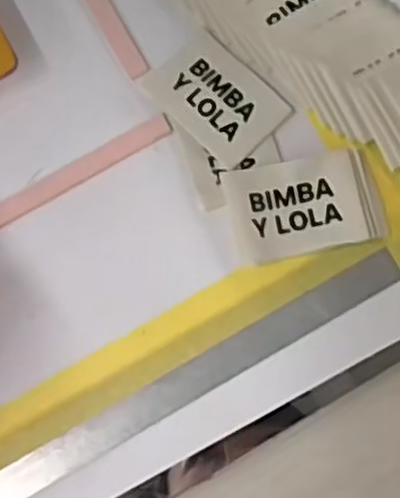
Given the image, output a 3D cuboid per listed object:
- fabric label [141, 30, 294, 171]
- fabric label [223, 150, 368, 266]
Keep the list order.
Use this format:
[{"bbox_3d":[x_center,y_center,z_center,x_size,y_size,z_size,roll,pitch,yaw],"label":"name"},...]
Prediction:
[{"bbox_3d":[0.008,-0.069,0.324,0.058,0.004,0.042,44,86,9],"label":"fabric label"},{"bbox_3d":[0.043,-0.018,0.312,0.055,0.006,0.042,-10,80,0],"label":"fabric label"}]

